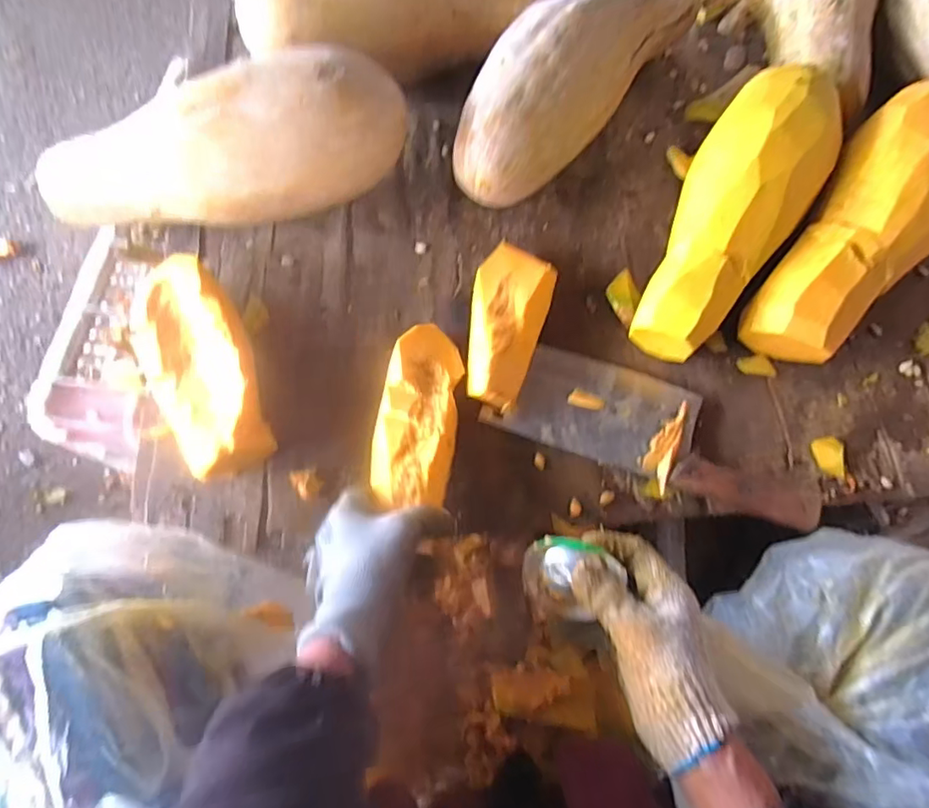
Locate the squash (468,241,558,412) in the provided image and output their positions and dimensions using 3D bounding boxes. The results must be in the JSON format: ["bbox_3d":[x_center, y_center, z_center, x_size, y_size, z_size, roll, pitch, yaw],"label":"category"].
[{"bbox_3d":[0.039,-0.073,0.531,0.072,0.035,0.159,13,70,5],"label":"squash"}]

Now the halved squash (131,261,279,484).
[{"bbox_3d":[-0.244,-0.040,0.506,0.099,0.058,0.214,-29,72,-10],"label":"halved squash"}]

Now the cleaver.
[{"bbox_3d":[0.171,0.018,0.497,0.280,0.028,0.100,21,71,8],"label":"cleaver"}]

